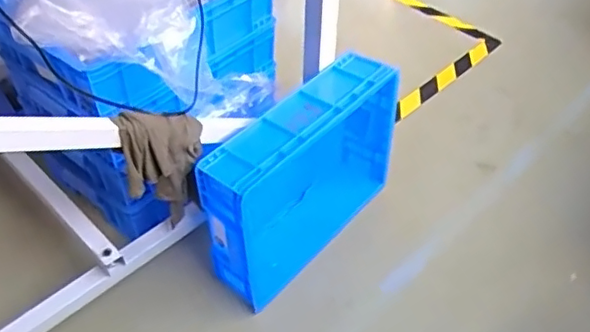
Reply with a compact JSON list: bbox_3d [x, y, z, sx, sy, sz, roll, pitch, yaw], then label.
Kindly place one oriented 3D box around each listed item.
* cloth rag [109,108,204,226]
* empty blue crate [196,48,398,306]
[{"bbox_3d":[-0.198,0.002,0.908,0.050,0.223,0.135,36,55,29],"label":"cloth rag"},{"bbox_3d":[0.019,0.021,1.077,0.127,0.321,0.411,30,53,25],"label":"empty blue crate"}]

